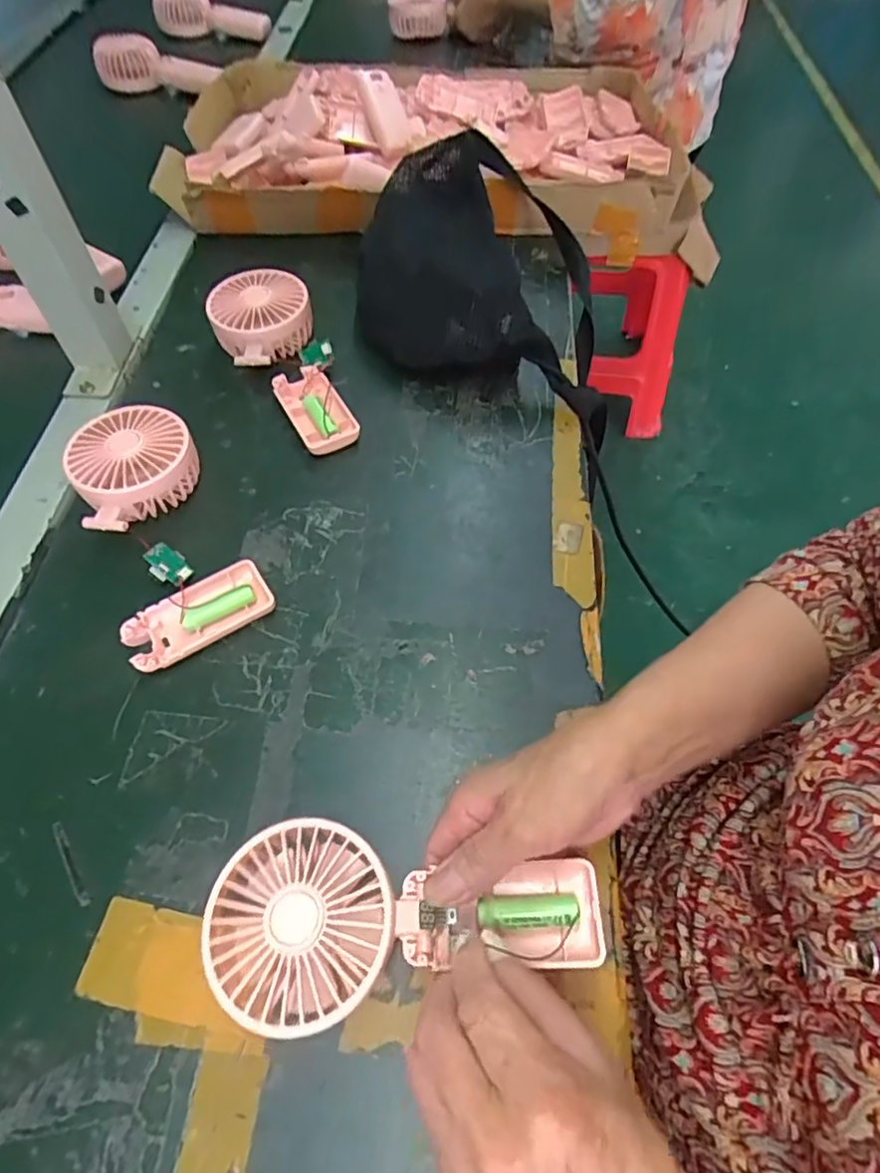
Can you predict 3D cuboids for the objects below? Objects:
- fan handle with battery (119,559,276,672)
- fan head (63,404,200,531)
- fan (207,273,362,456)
[{"bbox_3d":[-0.158,0.020,0.405,0.094,0.016,0.045,-30,62,-17],"label":"fan handle with battery"},{"bbox_3d":[-0.225,-0.088,0.455,0.086,0.046,0.090,0,58,1],"label":"fan head"},{"bbox_3d":[-0.129,-0.192,0.524,0.085,0.042,0.206,-26,73,-15],"label":"fan"}]

